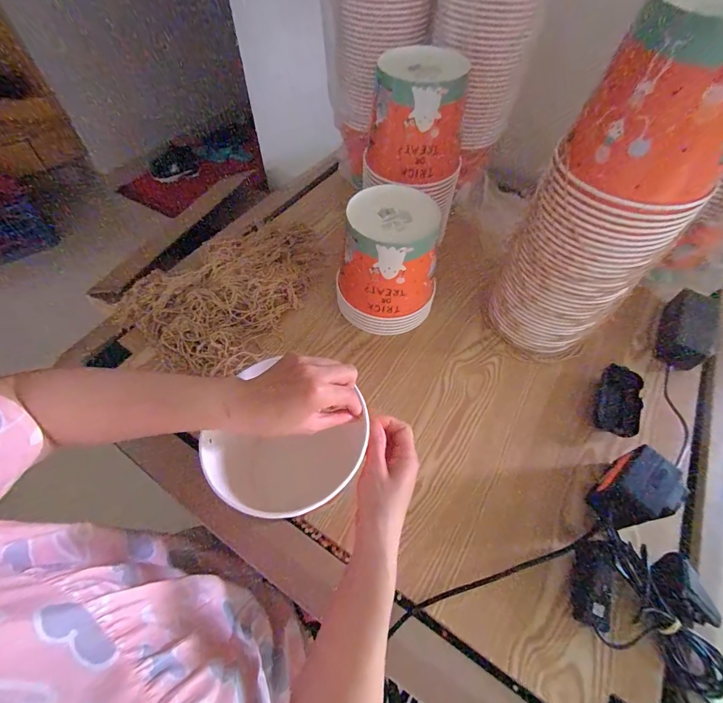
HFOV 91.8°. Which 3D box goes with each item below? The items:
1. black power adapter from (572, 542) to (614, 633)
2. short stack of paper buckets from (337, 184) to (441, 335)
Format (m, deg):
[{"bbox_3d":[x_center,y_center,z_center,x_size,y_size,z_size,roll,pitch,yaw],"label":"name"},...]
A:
[{"bbox_3d":[0.247,0.249,0.377,0.033,0.031,0.077,17,60,10],"label":"black power adapter"},{"bbox_3d":[0.044,-0.129,0.536,0.136,0.176,0.132,19,58,10],"label":"short stack of paper buckets"}]

